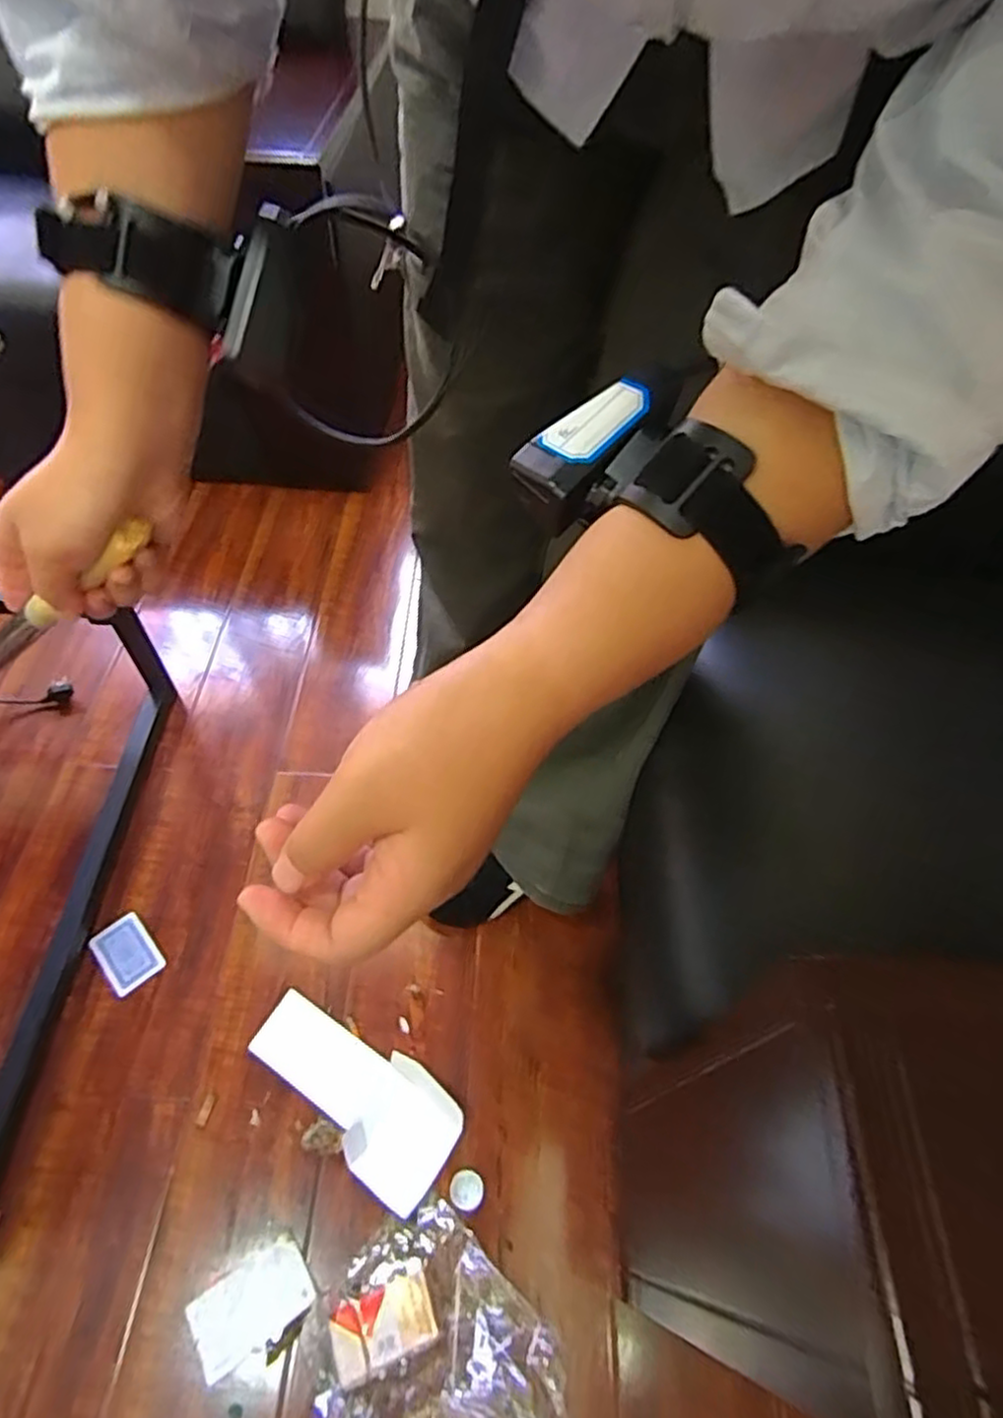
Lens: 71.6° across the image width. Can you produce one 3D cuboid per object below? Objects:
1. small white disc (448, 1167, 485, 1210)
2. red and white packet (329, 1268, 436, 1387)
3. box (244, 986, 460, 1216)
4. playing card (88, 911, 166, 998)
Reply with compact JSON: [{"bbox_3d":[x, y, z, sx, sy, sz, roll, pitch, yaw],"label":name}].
[{"bbox_3d":[-0.034,0.472,0.681,0.033,0.005,0.033,2,55,-2],"label":"small white disc"},{"bbox_3d":[-0.104,0.543,0.611,0.089,0.013,0.053,-23,49,-5],"label":"red and white packet"},{"bbox_3d":[-0.157,0.393,0.725,0.236,0.022,0.105,31,59,18],"label":"box"},{"bbox_3d":[-0.432,0.281,0.801,0.059,0.004,0.086,-35,63,-26],"label":"playing card"}]

